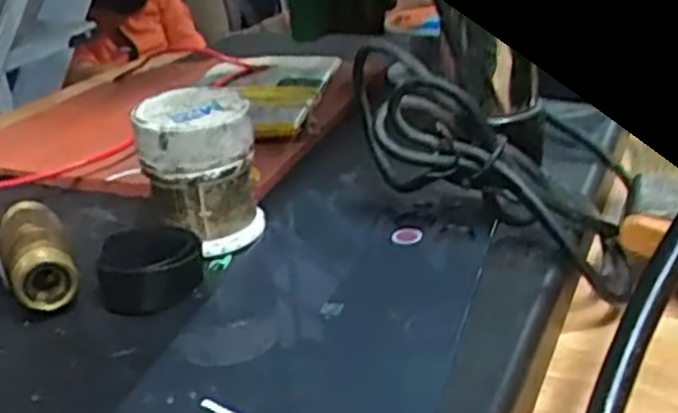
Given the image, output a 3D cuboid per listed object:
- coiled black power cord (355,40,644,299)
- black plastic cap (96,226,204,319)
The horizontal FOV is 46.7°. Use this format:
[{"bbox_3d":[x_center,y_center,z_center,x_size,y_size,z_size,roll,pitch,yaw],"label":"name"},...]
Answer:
[{"bbox_3d":[0.046,-0.014,0.241,0.107,0.045,0.060,32,18,-19],"label":"coiled black power cord"},{"bbox_3d":[-0.053,0.016,0.218,0.026,0.019,0.025,-5,25,2],"label":"black plastic cap"}]

